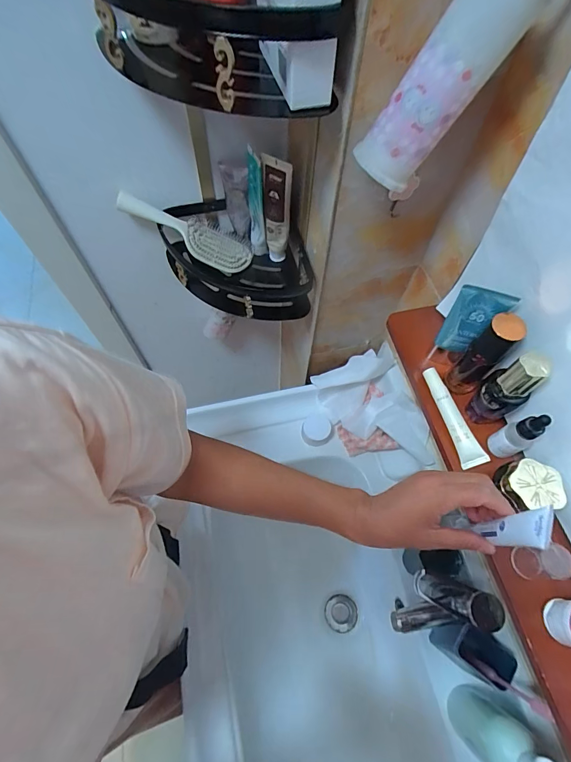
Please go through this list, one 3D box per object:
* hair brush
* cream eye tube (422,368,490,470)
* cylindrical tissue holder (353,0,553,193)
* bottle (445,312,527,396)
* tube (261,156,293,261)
[{"bbox_3d":[-0.159,-0.253,0.620,0.215,0.034,0.086,19,60,-24],"label":"hair brush"},{"bbox_3d":[0.192,0.040,0.431,0.023,0.018,0.118,-12,64,-7],"label":"cream eye tube"},{"bbox_3d":[0.126,-0.246,0.307,0.046,0.164,0.052,-2,57,-40],"label":"cylindrical tissue holder"},{"bbox_3d":[0.214,-0.029,0.403,0.038,0.113,0.032,-38,70,-19],"label":"bottle"},{"bbox_3d":[-0.013,-0.254,0.576,0.040,0.180,0.024,-1,63,-2],"label":"tube"}]

